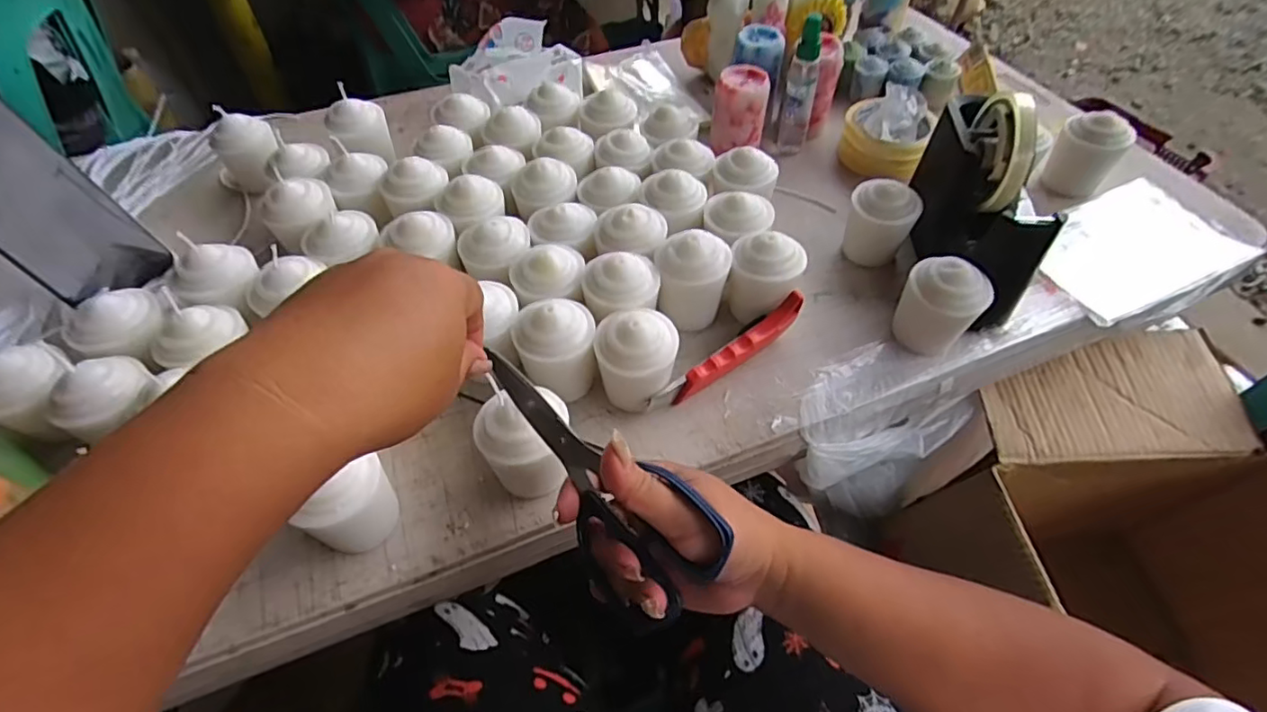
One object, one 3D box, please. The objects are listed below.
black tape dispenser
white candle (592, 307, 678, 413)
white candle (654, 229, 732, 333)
[{"bbox_3d":[0.270,-0.128,0.475,0.065,0.122,0.185,-7,53,-5],"label":"black tape dispenser"},{"bbox_3d":[0.002,0.003,0.417,0.057,0.066,0.055,-3,53,-2],"label":"white candle"},{"bbox_3d":[0.046,-0.055,0.459,0.057,0.067,0.053,-4,53,-2],"label":"white candle"}]

